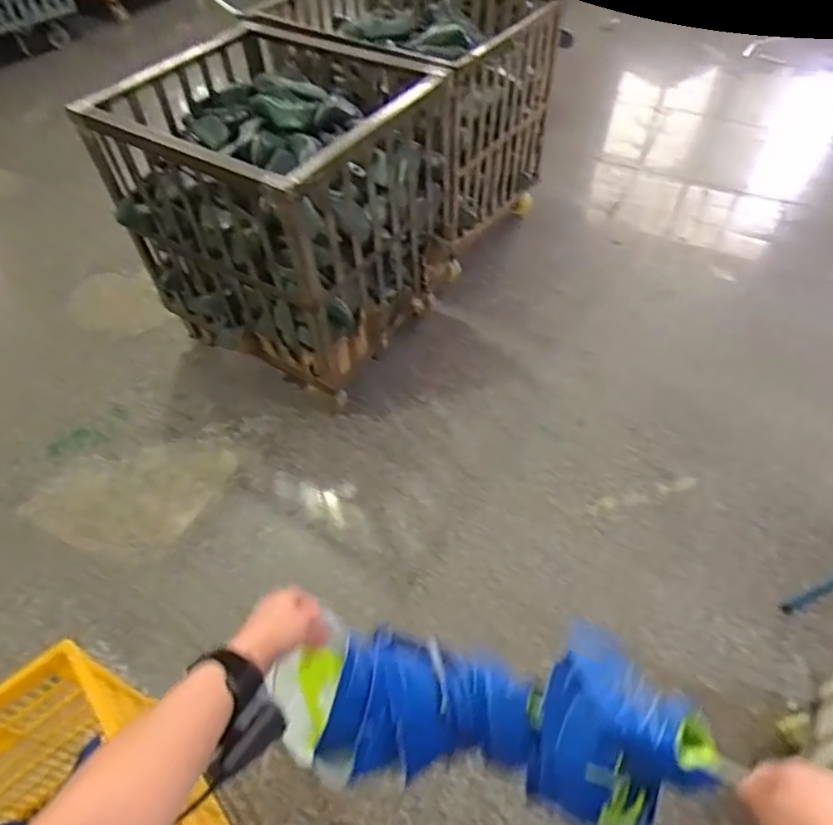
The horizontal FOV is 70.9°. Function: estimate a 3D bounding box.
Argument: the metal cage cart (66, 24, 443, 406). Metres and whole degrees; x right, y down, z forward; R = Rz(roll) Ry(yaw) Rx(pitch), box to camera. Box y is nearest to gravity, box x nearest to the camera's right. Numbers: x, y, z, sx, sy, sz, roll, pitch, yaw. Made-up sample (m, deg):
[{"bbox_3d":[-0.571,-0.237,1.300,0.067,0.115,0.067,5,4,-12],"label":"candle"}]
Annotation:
[{"bbox_3d":[-0.304,-0.594,1.612,0.669,0.606,0.738,22,56,18],"label":"metal cage cart"}]

